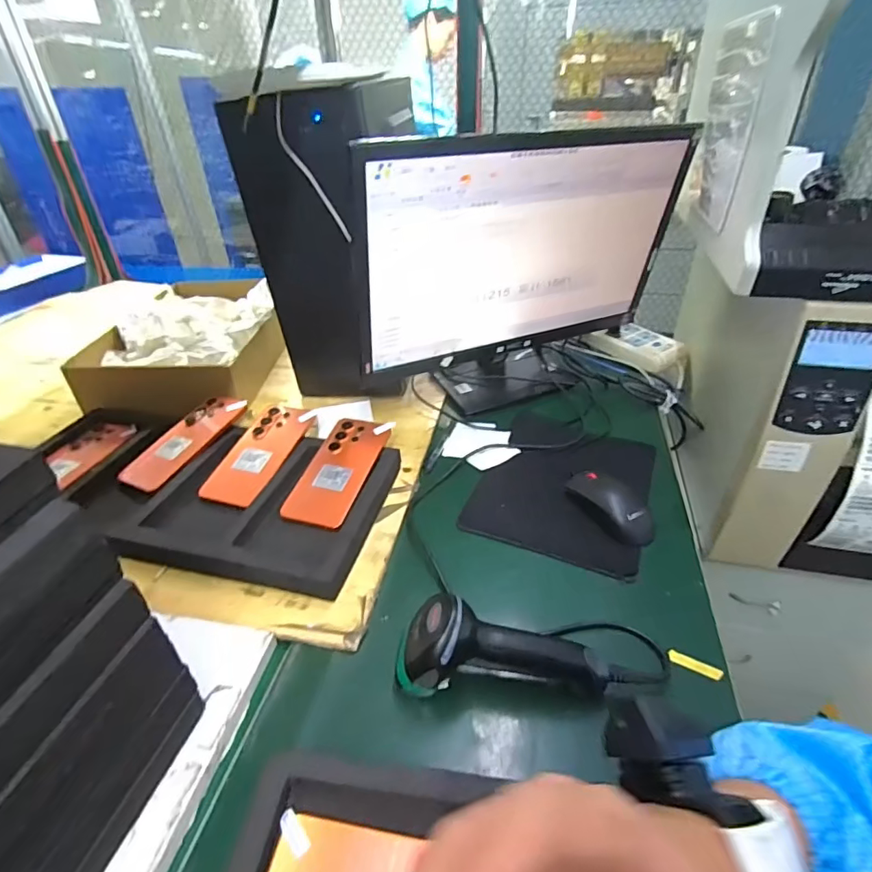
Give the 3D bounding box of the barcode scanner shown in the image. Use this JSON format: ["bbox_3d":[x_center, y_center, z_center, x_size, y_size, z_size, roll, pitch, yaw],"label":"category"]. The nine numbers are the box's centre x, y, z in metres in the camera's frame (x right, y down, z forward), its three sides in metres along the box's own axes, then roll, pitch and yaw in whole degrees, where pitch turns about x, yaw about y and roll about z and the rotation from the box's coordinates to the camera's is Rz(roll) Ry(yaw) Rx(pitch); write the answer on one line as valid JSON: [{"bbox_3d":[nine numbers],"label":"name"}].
[{"bbox_3d":[0.054,0.177,0.414,0.168,0.070,0.057,-1,36,1],"label":"barcode scanner"}]

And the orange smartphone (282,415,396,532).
[{"bbox_3d":[-0.118,0.038,0.608,0.080,0.010,0.172,9,45,15],"label":"orange smartphone"}]

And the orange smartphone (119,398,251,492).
[{"bbox_3d":[-0.329,0.004,0.655,0.068,0.013,0.174,22,48,20],"label":"orange smartphone"}]

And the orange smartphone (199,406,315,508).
[{"bbox_3d":[-0.230,0.020,0.639,0.084,0.012,0.174,11,46,12],"label":"orange smartphone"}]

